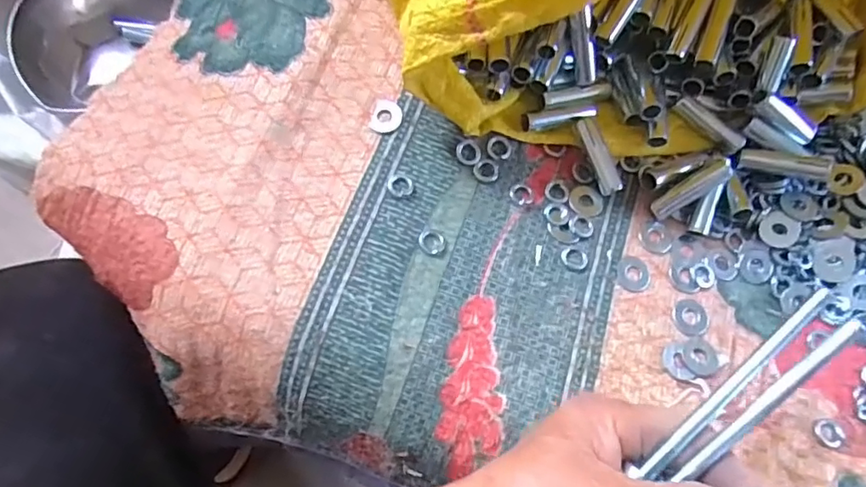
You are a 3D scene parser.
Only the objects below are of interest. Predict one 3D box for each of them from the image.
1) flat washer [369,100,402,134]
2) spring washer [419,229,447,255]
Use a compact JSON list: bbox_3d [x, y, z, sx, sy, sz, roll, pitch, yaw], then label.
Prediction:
[{"bbox_3d":[-0.024,-0.067,0.292,0.015,0.004,0.019,20,71,1],"label":"flat washer"},{"bbox_3d":[0.000,-0.001,0.275,0.014,0.004,0.014,0,74,0],"label":"spring washer"}]

